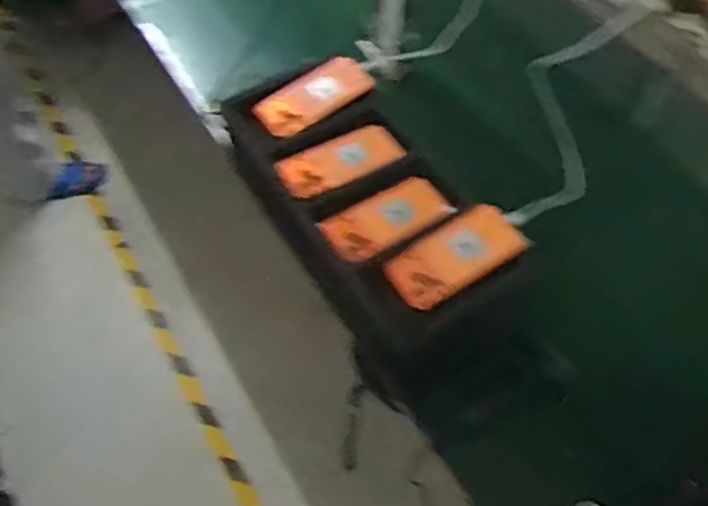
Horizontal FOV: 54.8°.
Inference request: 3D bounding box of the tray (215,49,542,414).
[{"bbox_3d":[0.010,-0.102,0.971,0.238,0.092,0.542,-28,60,-18],"label":"tray"}]

